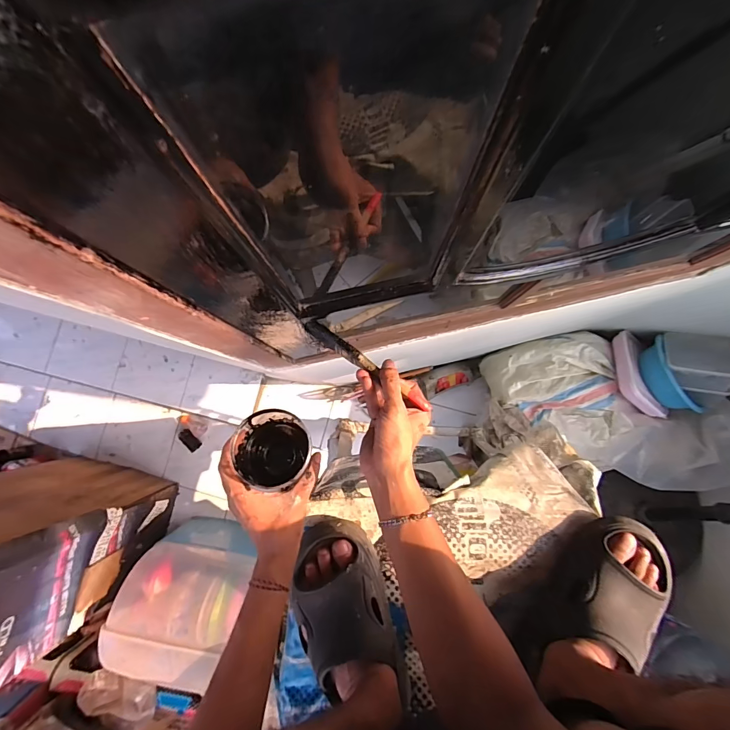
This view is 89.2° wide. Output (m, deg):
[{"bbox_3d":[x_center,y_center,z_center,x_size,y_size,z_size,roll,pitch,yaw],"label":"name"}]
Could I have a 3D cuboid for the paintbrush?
[{"bbox_3d":[0.002,0.001,0.430,0.170,0.012,0.017,35,86,5],"label":"paintbrush"}]

